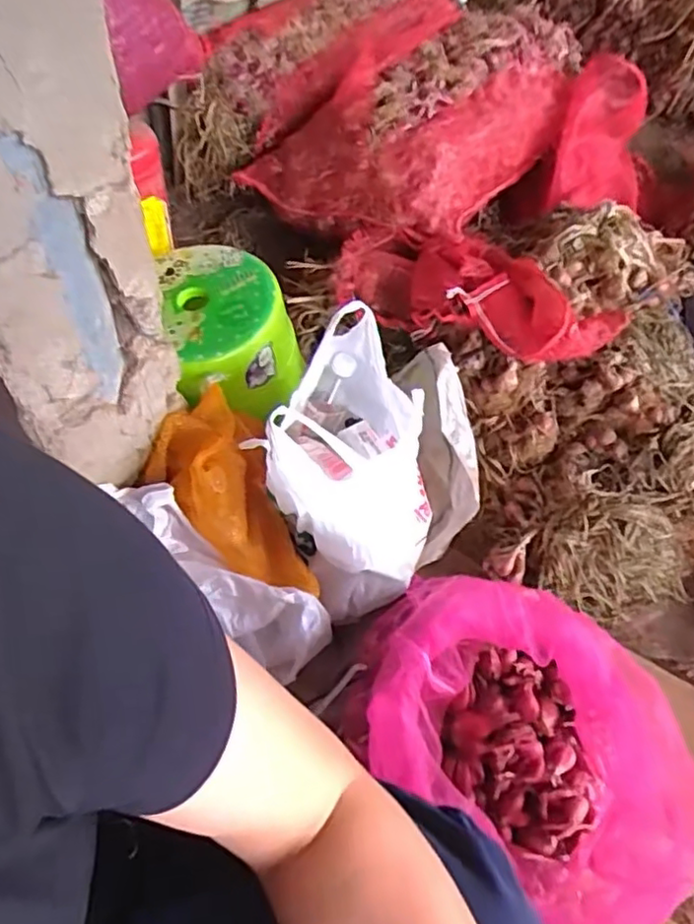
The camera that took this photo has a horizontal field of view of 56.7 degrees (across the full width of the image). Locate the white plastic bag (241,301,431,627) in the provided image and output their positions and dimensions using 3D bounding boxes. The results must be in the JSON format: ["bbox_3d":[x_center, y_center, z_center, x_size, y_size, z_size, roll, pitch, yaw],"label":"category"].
[{"bbox_3d":[-0.006,0.008,0.836,0.207,0.244,0.290,-19,58,-16],"label":"white plastic bag"}]

